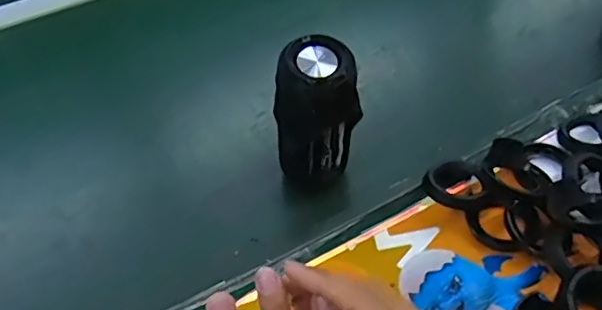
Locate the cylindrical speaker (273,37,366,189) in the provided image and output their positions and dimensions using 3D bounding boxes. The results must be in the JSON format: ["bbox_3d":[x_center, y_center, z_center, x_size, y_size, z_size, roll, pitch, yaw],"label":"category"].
[{"bbox_3d":[0.016,-0.029,0.516,0.069,0.140,0.056,4,48,6],"label":"cylindrical speaker"}]

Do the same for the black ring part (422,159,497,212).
[{"bbox_3d":[0.139,0.029,0.523,0.060,0.036,0.056,8,48,9],"label":"black ring part"}]

